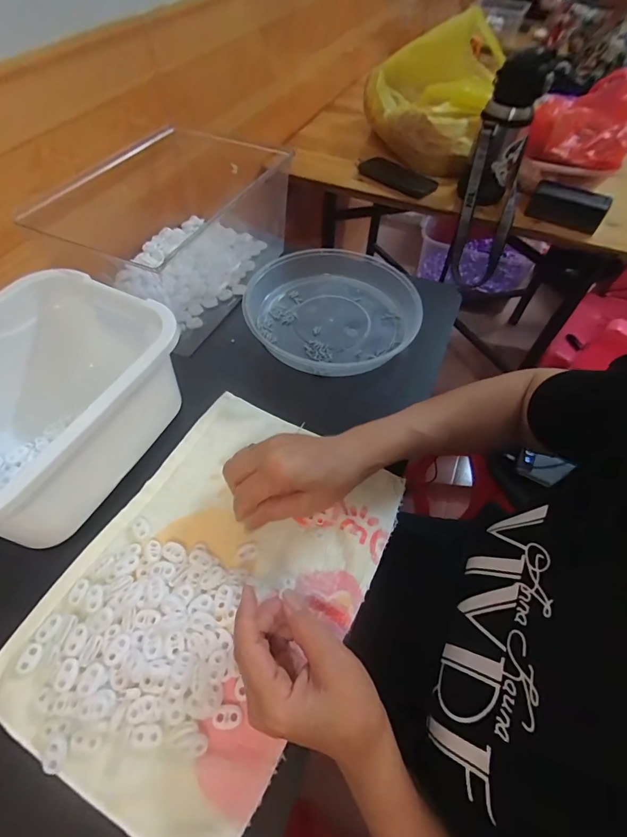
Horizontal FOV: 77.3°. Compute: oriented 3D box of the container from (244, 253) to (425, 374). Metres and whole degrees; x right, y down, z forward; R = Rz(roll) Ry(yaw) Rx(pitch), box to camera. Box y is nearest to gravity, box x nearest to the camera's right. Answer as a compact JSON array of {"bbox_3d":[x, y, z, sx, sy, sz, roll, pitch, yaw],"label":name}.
[{"bbox_3d":[0.027,-0.147,0.531,0.221,0.042,0.221,1,55,-1],"label":"container"}]

